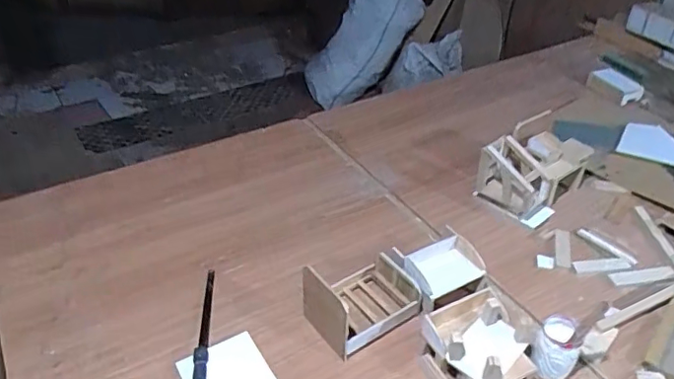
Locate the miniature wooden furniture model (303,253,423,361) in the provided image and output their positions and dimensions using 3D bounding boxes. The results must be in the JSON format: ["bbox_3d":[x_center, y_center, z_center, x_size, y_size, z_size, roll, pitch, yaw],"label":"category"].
[{"bbox_3d":[0.040,0.170,0.923,0.177,0.107,0.124,-24,43,-27],"label":"miniature wooden furniture model"}]

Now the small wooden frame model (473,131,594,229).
[{"bbox_3d":[0.436,-0.031,1.229,0.226,0.150,0.151,-28,45,-31],"label":"small wooden frame model"}]

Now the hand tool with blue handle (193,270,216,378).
[{"bbox_3d":[-0.218,0.234,0.907,0.022,0.028,0.290,-5,38,-5],"label":"hand tool with blue handle"}]

